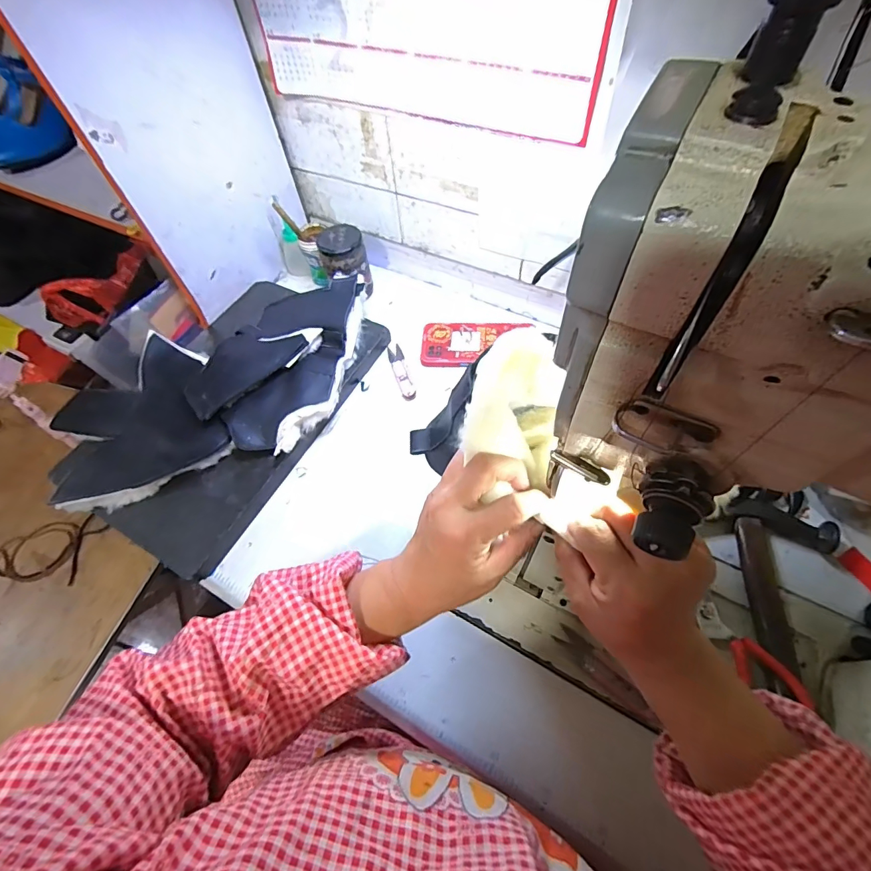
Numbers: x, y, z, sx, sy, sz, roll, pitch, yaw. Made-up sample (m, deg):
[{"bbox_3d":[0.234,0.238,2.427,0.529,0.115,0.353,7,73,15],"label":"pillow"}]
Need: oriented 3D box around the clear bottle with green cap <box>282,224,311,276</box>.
[{"bbox_3d":[-0.228,-0.291,0.688,0.038,0.074,0.022,32,65,22],"label":"clear bottle with green cap"}]

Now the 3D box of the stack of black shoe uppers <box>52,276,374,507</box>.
[{"bbox_3d":[-0.282,-0.067,0.560,0.408,0.063,0.260,-14,58,-4],"label":"stack of black shoe uppers"}]

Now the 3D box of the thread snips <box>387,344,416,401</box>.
[{"bbox_3d":[-0.048,-0.089,0.601,0.021,0.009,0.101,-16,58,-6],"label":"thread snips"}]

